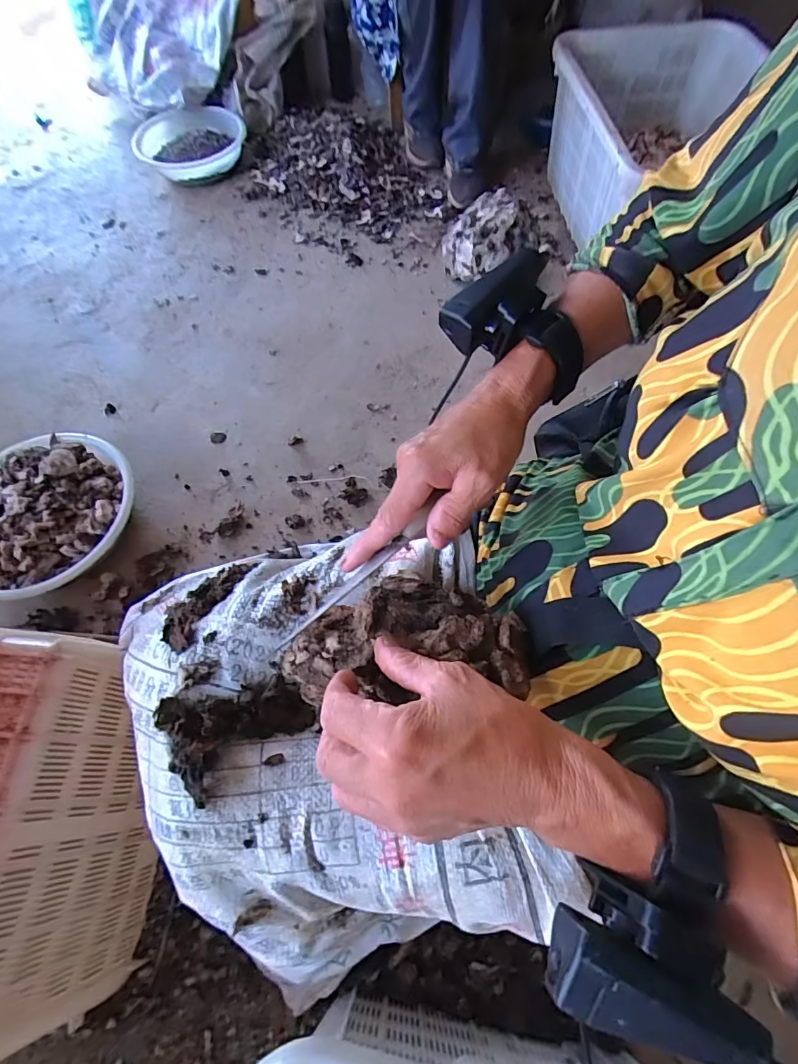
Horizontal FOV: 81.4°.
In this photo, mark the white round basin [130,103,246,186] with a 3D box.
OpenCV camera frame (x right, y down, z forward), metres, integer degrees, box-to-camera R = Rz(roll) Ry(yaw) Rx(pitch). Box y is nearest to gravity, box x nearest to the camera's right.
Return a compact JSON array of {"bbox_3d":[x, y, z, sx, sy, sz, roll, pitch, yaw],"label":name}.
[{"bbox_3d":[-0.606,-1.121,1.357,0.296,0.097,0.279,-1,64,1],"label":"white round basin"}]

